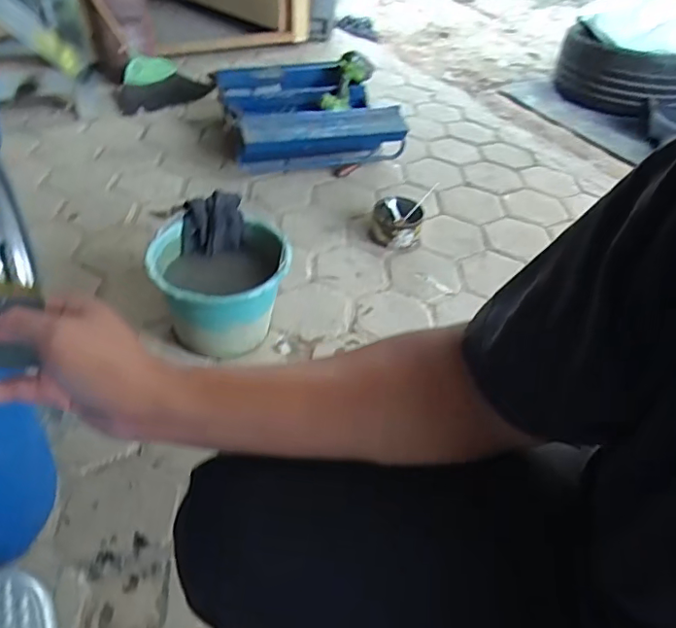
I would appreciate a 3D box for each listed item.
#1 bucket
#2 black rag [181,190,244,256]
[{"bbox_3d":[-0.249,-0.043,1.182,0.286,0.231,0.257,-12,46,-18],"label":"bucket"},{"bbox_3d":[-0.288,-0.205,1.217,0.145,0.117,0.064,-12,46,-18],"label":"black rag"}]

